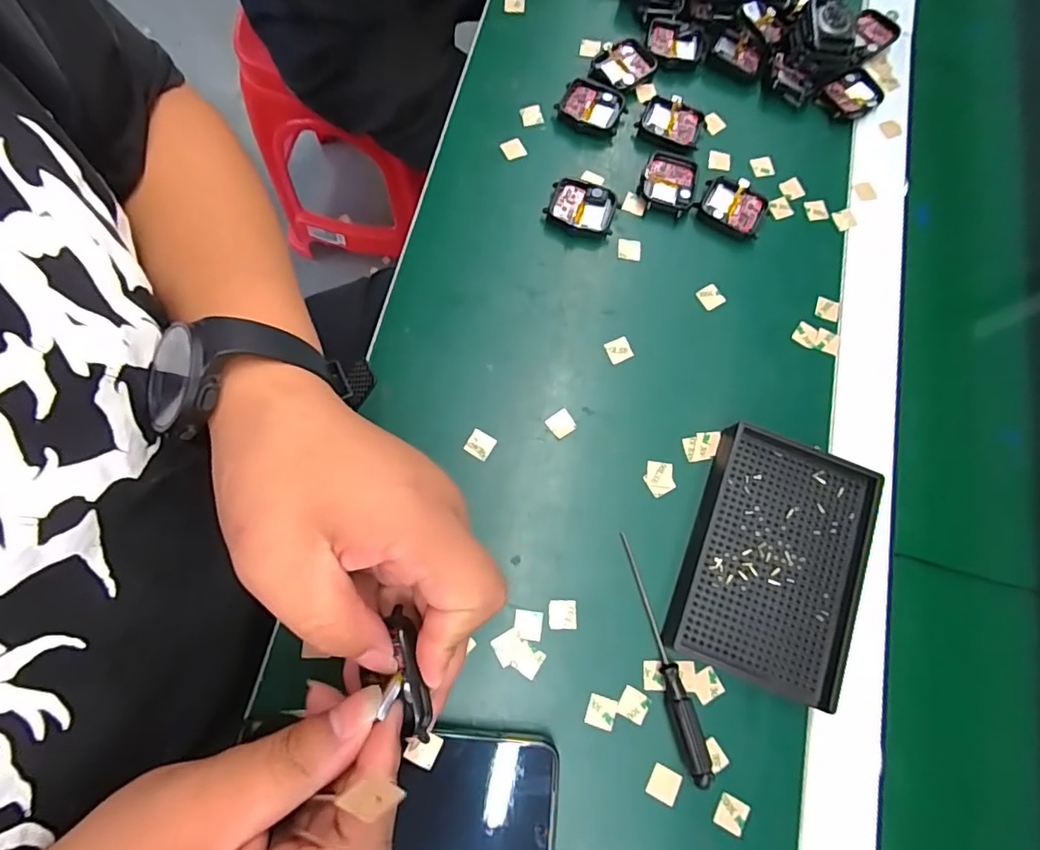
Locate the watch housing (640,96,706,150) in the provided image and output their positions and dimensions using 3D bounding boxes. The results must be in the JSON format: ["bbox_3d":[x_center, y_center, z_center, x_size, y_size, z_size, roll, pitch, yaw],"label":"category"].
[{"bbox_3d":[0.113,-0.224,0.395,0.044,0.009,0.037,22,74,2],"label":"watch housing"}]

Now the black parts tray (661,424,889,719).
[{"bbox_3d":[0.148,0.078,0.306,0.096,0.017,0.134,22,74,2],"label":"black parts tray"}]

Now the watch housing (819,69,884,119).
[{"bbox_3d":[0.259,-0.255,0.411,0.048,0.007,0.034,-27,79,-11],"label":"watch housing"}]

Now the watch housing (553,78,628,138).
[{"bbox_3d":[0.053,-0.237,0.397,0.047,0.008,0.040,24,74,2],"label":"watch housing"}]

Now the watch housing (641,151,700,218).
[{"bbox_3d":[0.106,-0.172,0.378,0.038,0.012,0.044,16,74,0],"label":"watch housing"}]

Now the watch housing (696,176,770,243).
[{"bbox_3d":[0.151,-0.154,0.377,0.044,0.010,0.038,24,74,2],"label":"watch housing"}]

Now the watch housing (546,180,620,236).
[{"bbox_3d":[0.043,-0.149,0.371,0.047,0.013,0.038,17,74,0],"label":"watch housing"}]

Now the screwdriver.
[{"bbox_3d":[0.077,0.127,0.295,0.015,0.011,0.129,-17,77,-9],"label":"screwdriver"}]

